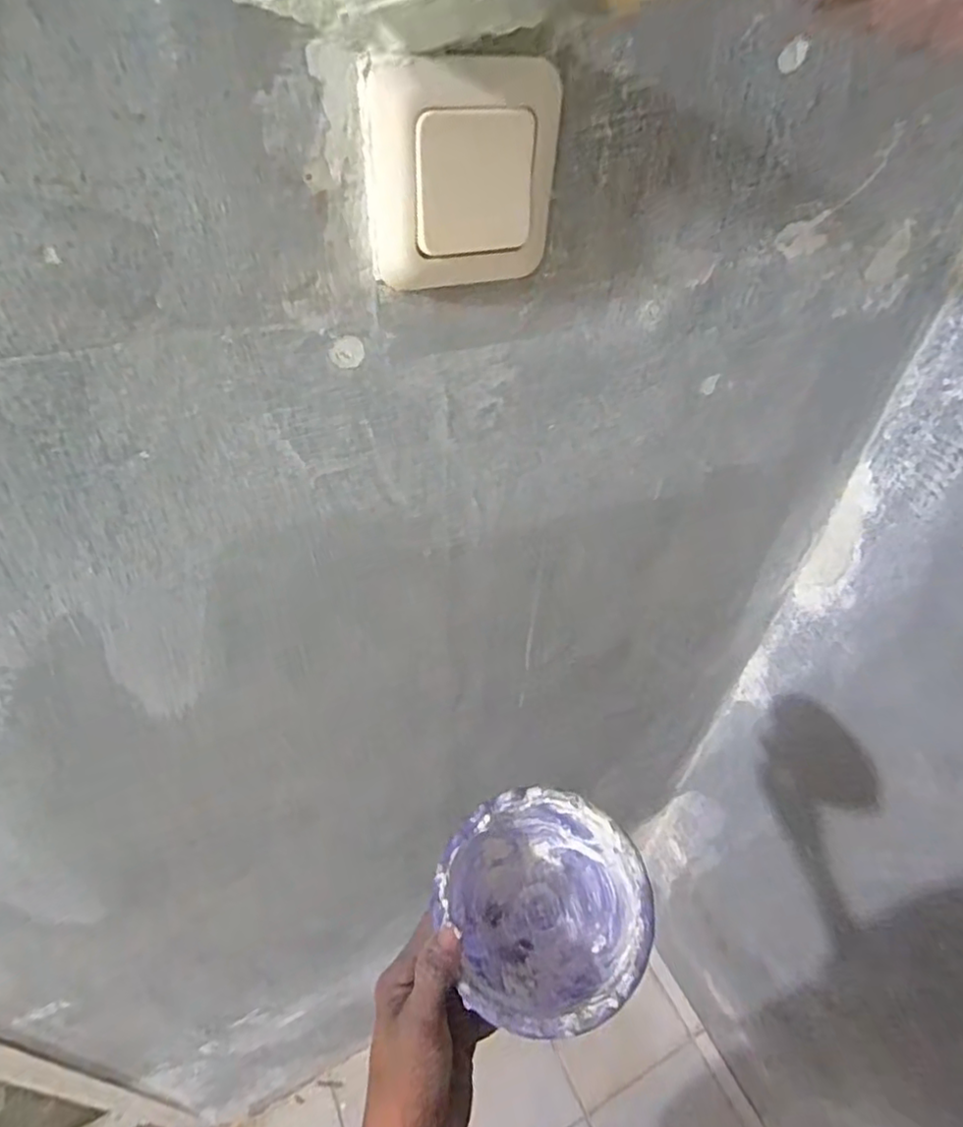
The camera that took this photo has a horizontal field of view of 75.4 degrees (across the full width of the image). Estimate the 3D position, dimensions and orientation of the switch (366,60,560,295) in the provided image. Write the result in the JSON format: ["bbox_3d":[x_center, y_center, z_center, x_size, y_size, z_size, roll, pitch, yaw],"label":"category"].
[{"bbox_3d":[-0.005,-0.154,0.250,0.079,0.074,0.013,-18,49,-18],"label":"switch"}]

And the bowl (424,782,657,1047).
[{"bbox_3d":[0.038,0.216,0.389,0.117,0.068,0.125,1,46,-1],"label":"bowl"}]

